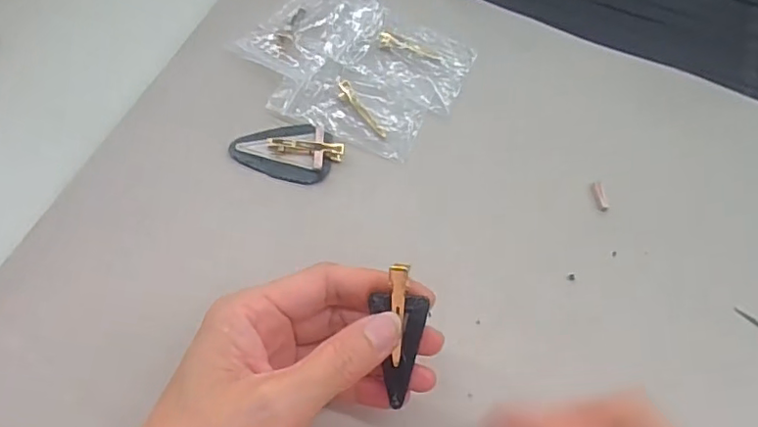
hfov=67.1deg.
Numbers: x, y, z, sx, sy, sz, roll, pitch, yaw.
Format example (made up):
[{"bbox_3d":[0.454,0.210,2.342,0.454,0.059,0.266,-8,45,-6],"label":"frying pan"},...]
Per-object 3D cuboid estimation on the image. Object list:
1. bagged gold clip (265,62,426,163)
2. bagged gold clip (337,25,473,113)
[{"bbox_3d":[-0.017,-0.070,0.353,0.089,0.006,0.051,21,65,7],"label":"bagged gold clip"},{"bbox_3d":[0.021,-0.098,0.370,0.071,0.005,0.059,21,65,6],"label":"bagged gold clip"}]

